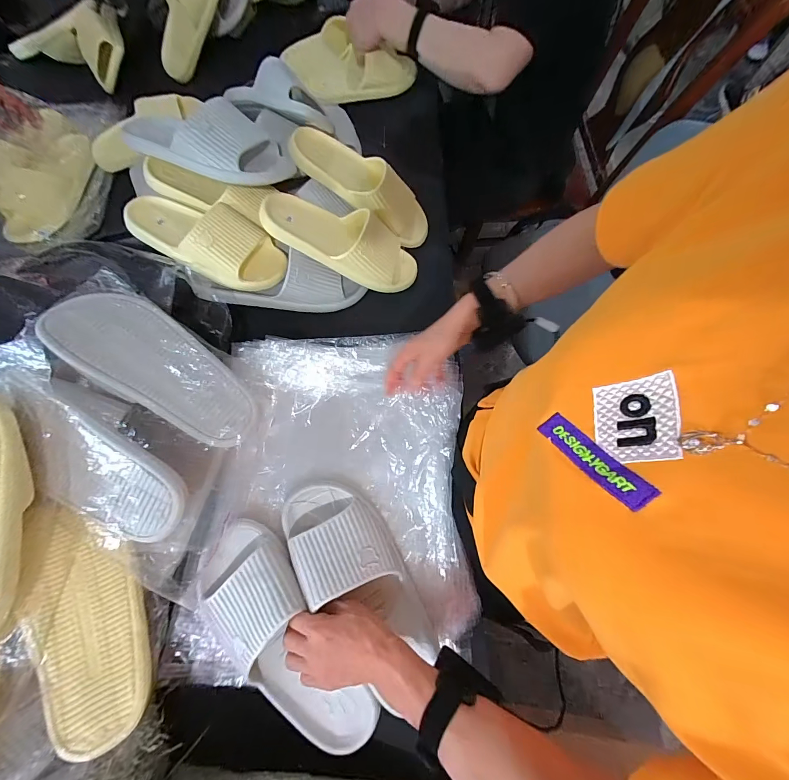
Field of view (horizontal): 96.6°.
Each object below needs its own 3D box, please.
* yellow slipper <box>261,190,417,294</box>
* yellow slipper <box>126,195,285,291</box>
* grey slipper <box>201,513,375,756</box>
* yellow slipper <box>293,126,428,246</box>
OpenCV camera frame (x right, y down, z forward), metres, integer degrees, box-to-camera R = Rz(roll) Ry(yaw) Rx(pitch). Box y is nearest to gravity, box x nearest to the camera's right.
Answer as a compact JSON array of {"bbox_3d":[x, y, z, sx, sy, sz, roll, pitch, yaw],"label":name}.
[{"bbox_3d":[-0.073,-0.246,0.568,0.264,0.058,0.110,16,71,-20],"label":"yellow slipper"},{"bbox_3d":[-0.298,-0.239,0.554,0.249,0.068,0.116,25,74,8],"label":"yellow slipper"},{"bbox_3d":[-0.127,0.280,0.391,0.102,0.075,0.280,-34,81,-12],"label":"grey slipper"},{"bbox_3d":[-0.045,-0.364,0.611,0.263,0.059,0.095,29,73,-14],"label":"yellow slipper"}]

